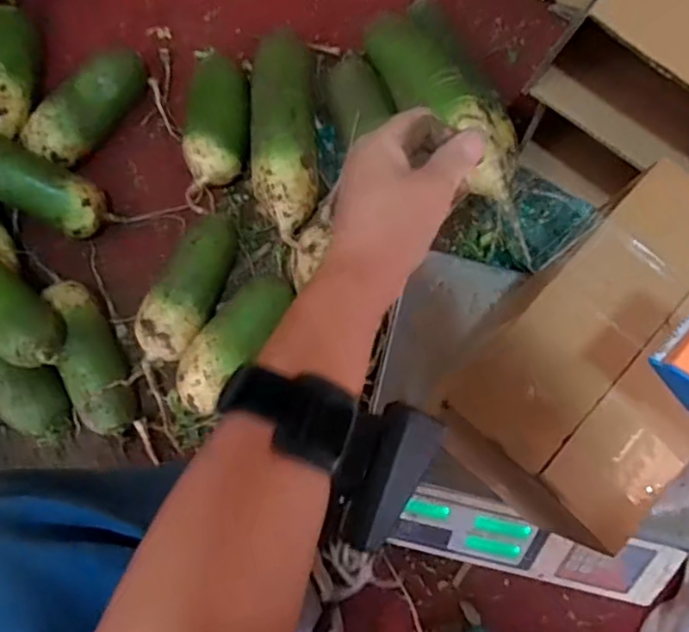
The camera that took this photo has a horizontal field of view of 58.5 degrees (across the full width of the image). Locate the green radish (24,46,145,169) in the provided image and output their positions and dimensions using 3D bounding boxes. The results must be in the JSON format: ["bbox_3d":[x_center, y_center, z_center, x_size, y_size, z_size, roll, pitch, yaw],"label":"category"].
[{"bbox_3d":[-0.302,-0.246,0.737,0.061,0.065,0.163,38,79,7],"label":"green radish"}]

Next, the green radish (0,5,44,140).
[{"bbox_3d":[-0.399,-0.287,0.732,0.072,0.070,0.175,1,77,-1],"label":"green radish"}]

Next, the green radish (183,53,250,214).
[{"bbox_3d":[-0.147,-0.214,0.716,0.068,0.062,0.188,7,93,0],"label":"green radish"}]

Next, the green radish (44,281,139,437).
[{"bbox_3d":[-0.274,0.047,0.664,0.061,0.063,0.166,-24,78,-7],"label":"green radish"}]

